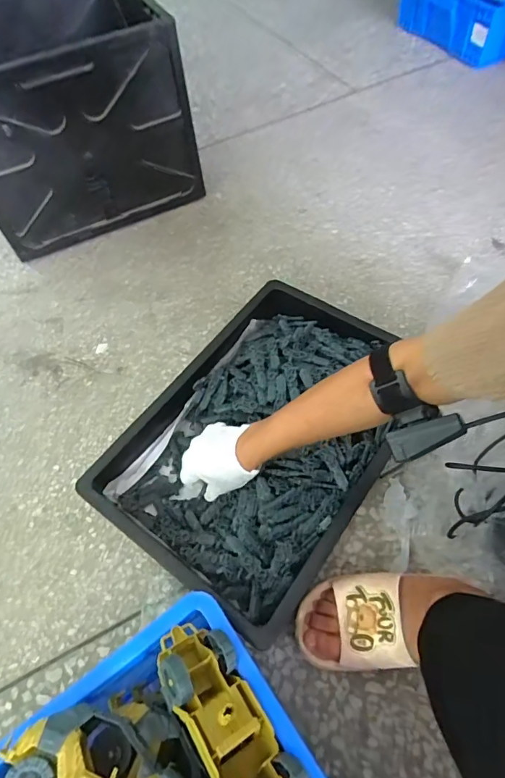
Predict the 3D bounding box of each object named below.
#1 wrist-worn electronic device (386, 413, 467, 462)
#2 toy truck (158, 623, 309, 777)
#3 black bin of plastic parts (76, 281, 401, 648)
[{"bbox_3d":[0.161,0.043,0.414,0.068,0.015,0.028,-26,85,24],"label":"wrist-worn electronic device"},{"bbox_3d":[-0.022,0.278,0.375,0.067,0.063,0.175,-33,50,-17],"label":"toy truck"},{"bbox_3d":[0.022,0.067,0.632,0.295,0.124,0.428,31,65,21],"label":"black bin of plastic parts"}]

